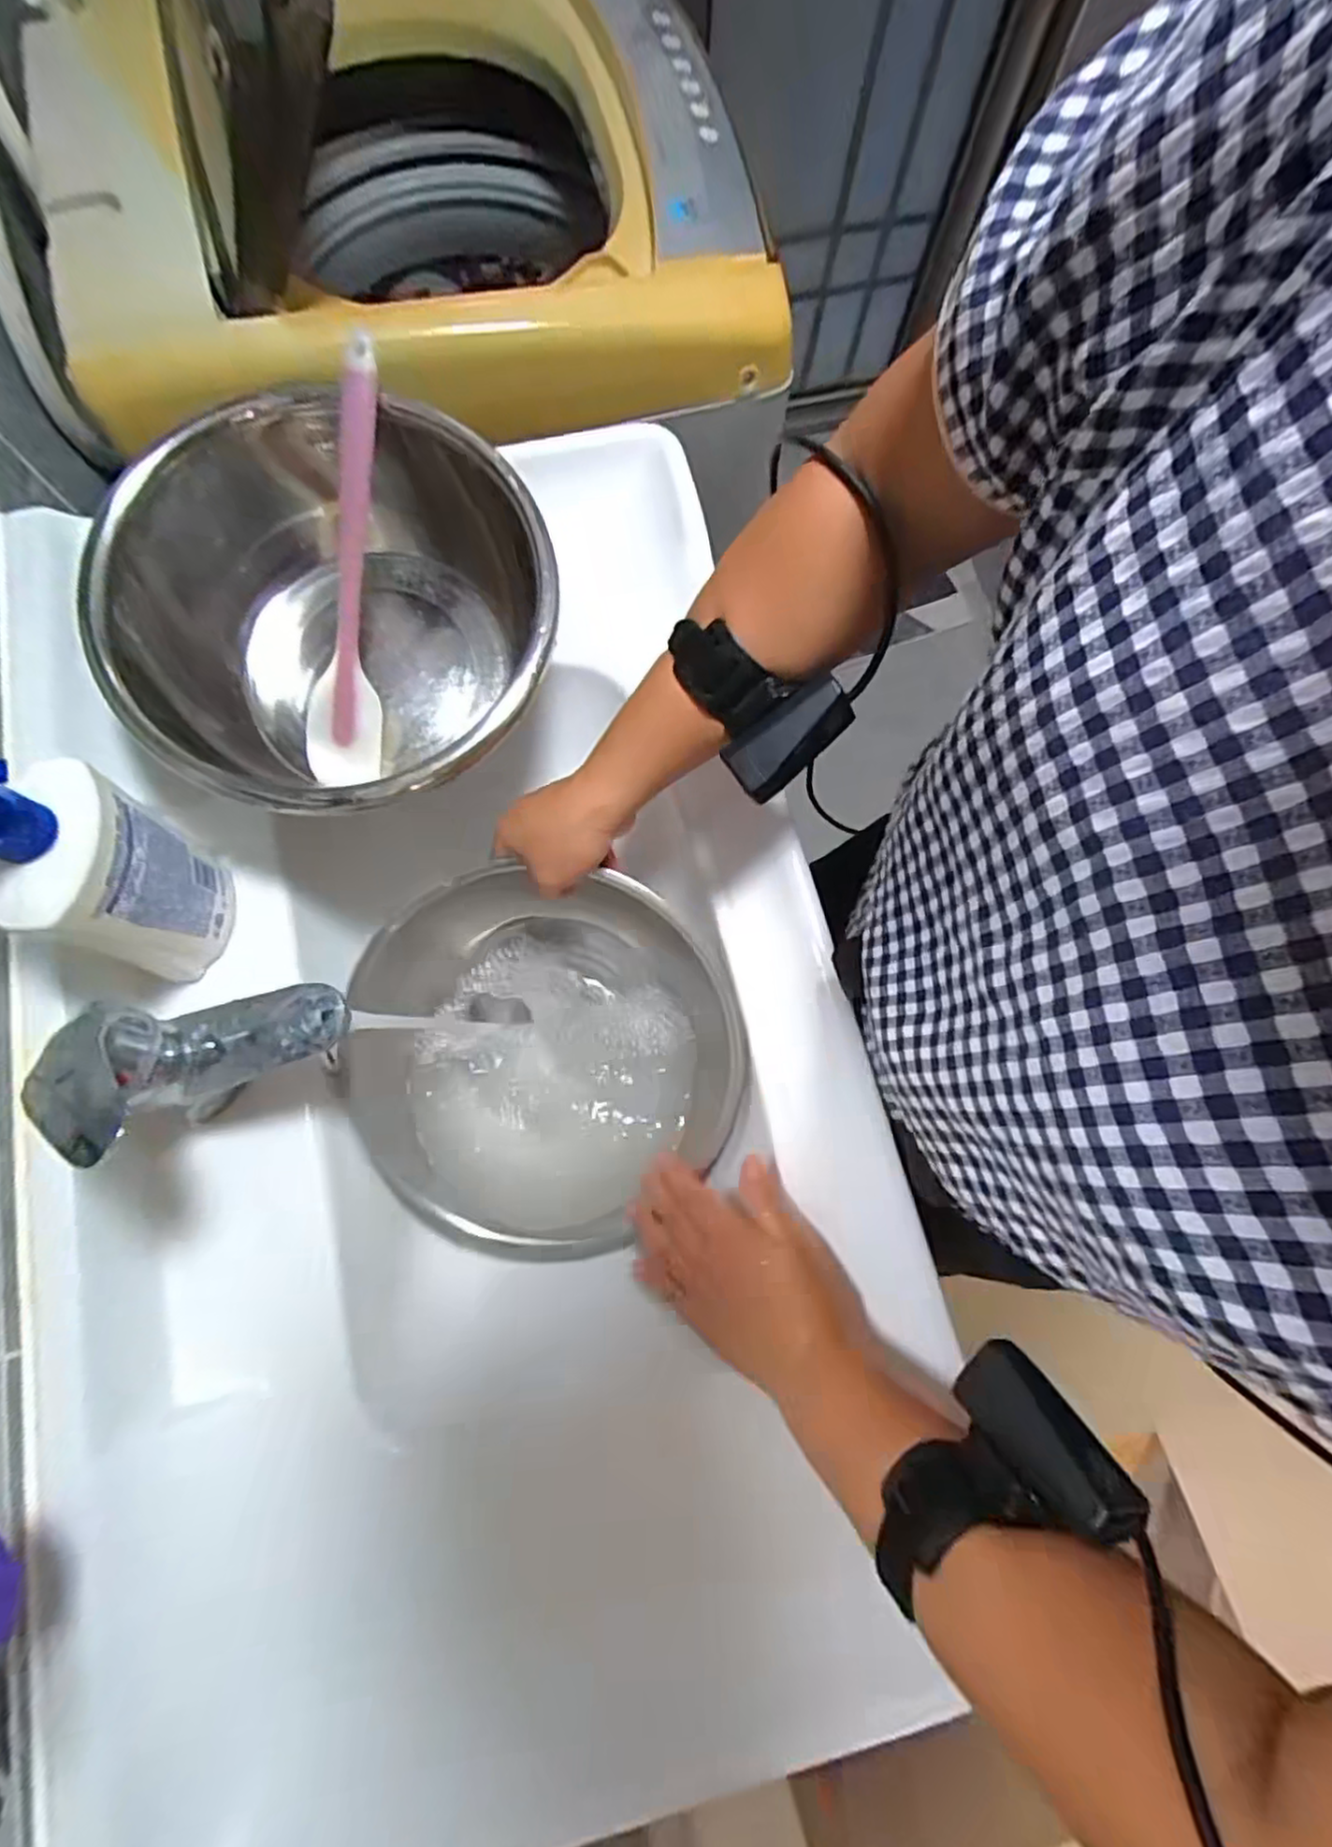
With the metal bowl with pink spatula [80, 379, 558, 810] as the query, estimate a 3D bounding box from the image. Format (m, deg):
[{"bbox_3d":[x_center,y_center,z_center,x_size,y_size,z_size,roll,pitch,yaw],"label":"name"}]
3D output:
[{"bbox_3d":[-0.204,-0.190,0.465,0.245,0.137,0.262,0,77,-1],"label":"metal bowl with pink spatula"}]

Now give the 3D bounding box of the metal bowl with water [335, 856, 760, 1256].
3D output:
[{"bbox_3d":[-0.081,0.096,0.486,0.268,0.086,0.249,0,77,-1],"label":"metal bowl with water"}]

